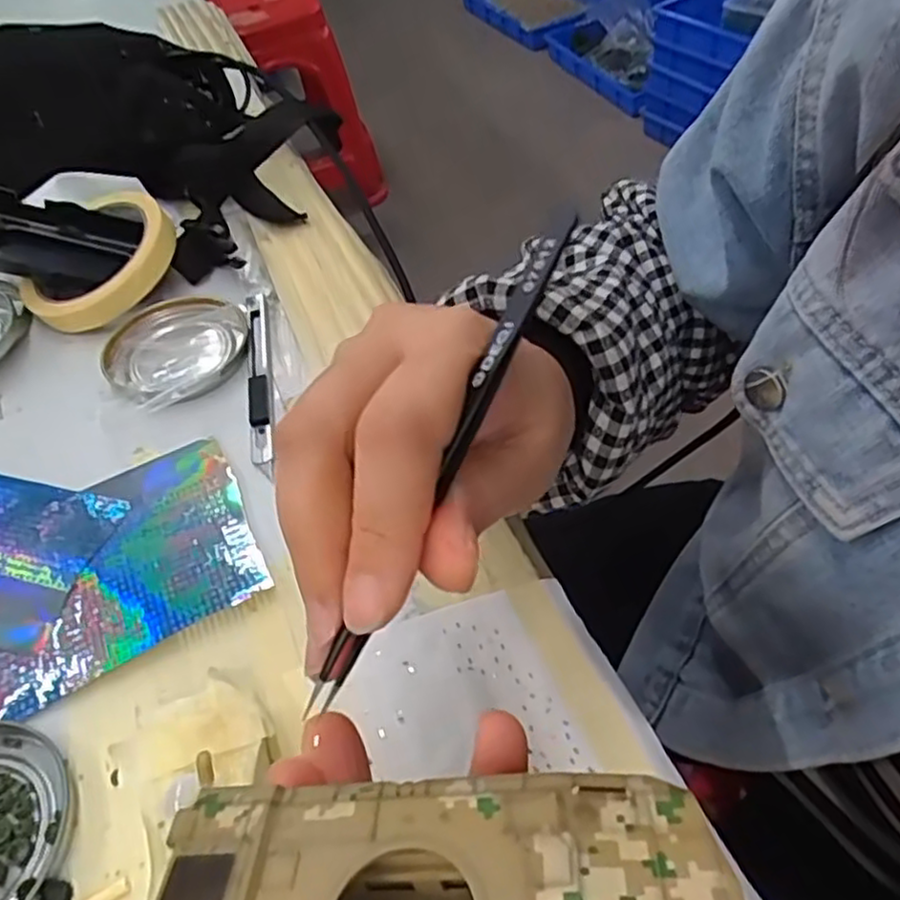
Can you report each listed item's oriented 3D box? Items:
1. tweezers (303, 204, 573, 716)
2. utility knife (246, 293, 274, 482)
[{"bbox_3d":[-0.001,0.003,0.164,0.008,0.004,0.125,27,89,25],"label":"tweezers"},{"bbox_3d":[-0.104,-0.043,0.380,0.011,0.006,0.137,-13,50,-3],"label":"utility knife"}]

